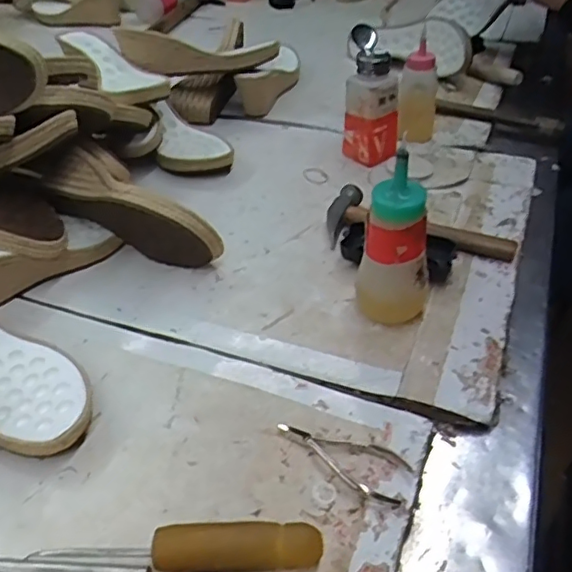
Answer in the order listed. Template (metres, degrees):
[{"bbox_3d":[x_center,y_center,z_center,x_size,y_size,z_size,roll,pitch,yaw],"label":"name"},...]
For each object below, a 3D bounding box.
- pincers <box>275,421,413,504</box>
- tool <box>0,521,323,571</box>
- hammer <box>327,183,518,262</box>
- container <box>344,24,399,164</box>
[{"bbox_3d":[0.044,0.123,0.436,0.100,0.010,0.043,24,48,27],"label":"pincers"},{"bbox_3d":[-0.080,0.172,0.370,0.202,0.023,0.027,-5,41,-2],"label":"tool"},{"bbox_3d":[0.136,-0.056,0.621,0.198,0.028,0.085,19,46,23],"label":"hammer"},{"bbox_3d":[0.106,-0.226,0.723,0.066,0.153,0.065,1,41,4],"label":"container"}]

